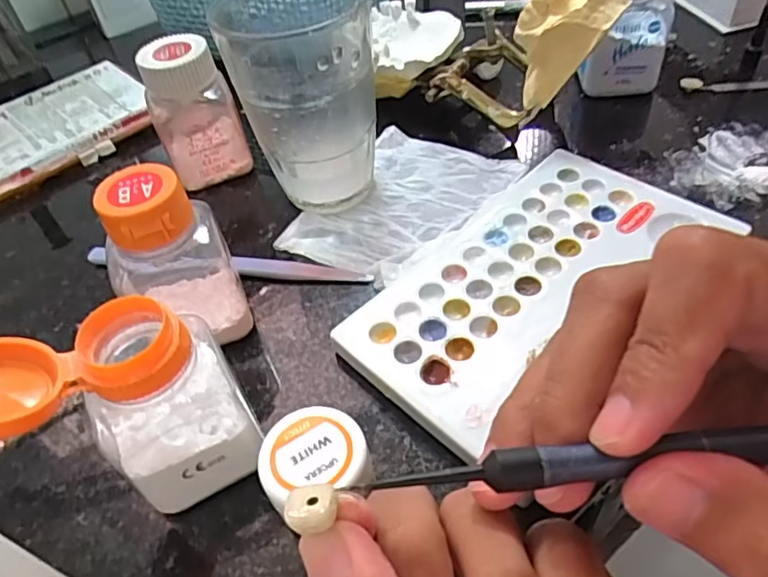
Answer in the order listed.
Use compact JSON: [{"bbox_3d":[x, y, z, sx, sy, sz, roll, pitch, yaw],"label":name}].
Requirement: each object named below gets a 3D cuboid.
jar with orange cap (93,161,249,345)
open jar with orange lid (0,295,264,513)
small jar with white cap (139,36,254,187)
[{"bbox_3d":[-0.082,-0.010,0.223,0.043,0.070,0.036,-22,49,-13],"label":"jar with orange cap"},{"bbox_3d":[-0.077,0.037,0.175,0.064,0.066,0.038,-29,51,-18],"label":"open jar with orange lid"},{"bbox_3d":[-0.097,-0.090,0.300,0.040,0.065,0.031,-22,49,-13],"label":"small jar with white cap"}]

